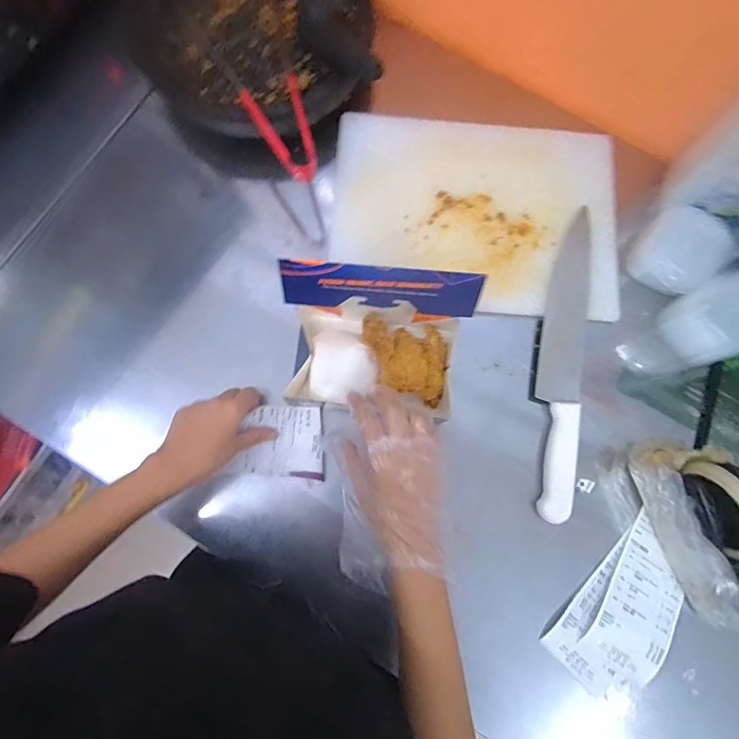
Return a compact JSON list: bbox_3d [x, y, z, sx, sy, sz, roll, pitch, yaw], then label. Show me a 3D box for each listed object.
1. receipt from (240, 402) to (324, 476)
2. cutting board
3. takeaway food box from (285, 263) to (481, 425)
[{"bbox_3d":[-0.092,0.075,0.485,0.081,0.017,0.075,1,79,-1],"label":"receipt"},{"bbox_3d":[0.127,-0.195,0.545,0.348,0.009,0.246,6,78,0],"label":"cutting board"},{"bbox_3d":[0.005,-0.020,0.429,0.172,0.146,0.107,7,78,0],"label":"takeaway food box"}]

